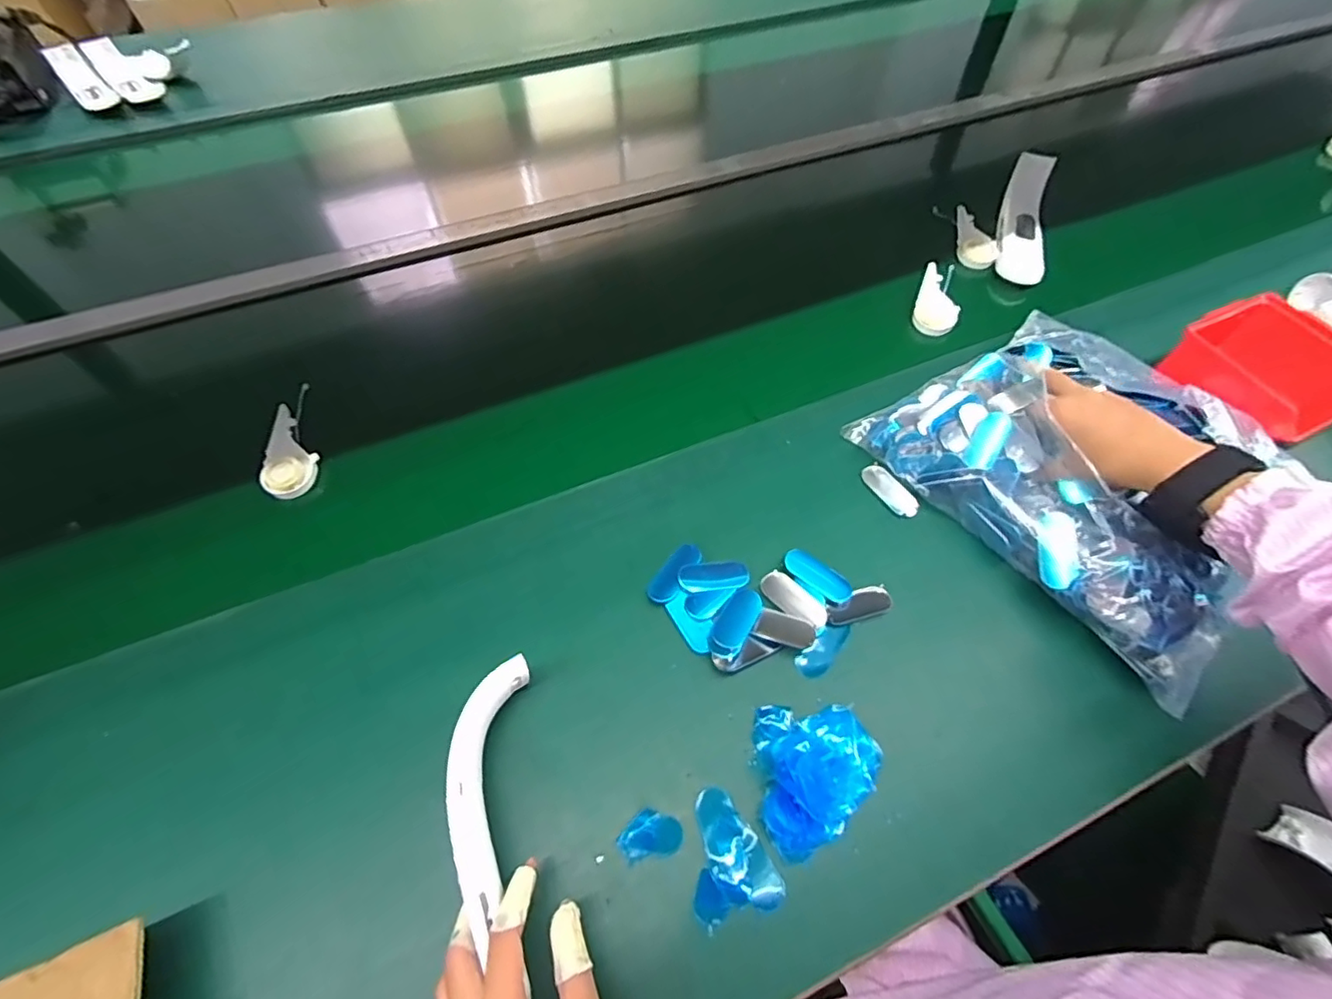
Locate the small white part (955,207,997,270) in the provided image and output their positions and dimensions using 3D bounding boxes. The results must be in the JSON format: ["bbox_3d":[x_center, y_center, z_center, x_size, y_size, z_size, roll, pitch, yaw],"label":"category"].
[{"bbox_3d":[0.380,-0.328,0.723,0.039,0.019,0.095,-6,64,-2],"label":"small white part"}]

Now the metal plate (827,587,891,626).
[{"bbox_3d":[0.156,0.086,0.465,0.055,0.004,0.023,-16,66,-12],"label":"metal plate"}]

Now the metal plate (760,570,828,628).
[{"bbox_3d":[0.103,0.081,0.467,0.058,0.005,0.025,39,66,22],"label":"metal plate"}]

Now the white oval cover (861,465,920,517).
[{"bbox_3d":[0.203,-0.008,0.524,0.025,0.004,0.061,-32,57,-6],"label":"white oval cover"}]

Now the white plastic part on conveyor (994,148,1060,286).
[{"bbox_3d":[0.444,-0.338,0.718,0.054,0.038,0.194,12,72,12],"label":"white plastic part on conveyor"}]

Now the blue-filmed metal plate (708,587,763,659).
[{"bbox_3d":[0.055,0.094,0.450,0.026,0.005,0.062,28,63,17],"label":"blue-filmed metal plate"}]

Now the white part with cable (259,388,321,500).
[{"bbox_3d":[-0.358,-0.061,0.555,0.042,0.027,0.132,-12,66,-6],"label":"white part with cable"}]

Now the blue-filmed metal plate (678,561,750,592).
[{"bbox_3d":[0.039,0.062,0.471,0.058,0.004,0.024,-5,67,-10],"label":"blue-filmed metal plate"}]

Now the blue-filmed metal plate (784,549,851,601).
[{"bbox_3d":[0.125,0.062,0.476,0.058,0.009,0.024,32,64,19],"label":"blue-filmed metal plate"}]

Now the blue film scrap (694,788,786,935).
[{"bbox_3d":[0.039,0.228,0.375,0.054,0.017,0.070,-17,59,-9],"label":"blue film scrap"}]

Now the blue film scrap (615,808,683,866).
[{"bbox_3d":[-0.011,0.221,0.383,0.041,0.004,0.028,-12,59,-6],"label":"blue film scrap"}]

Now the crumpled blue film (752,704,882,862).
[{"bbox_3d":[0.105,0.185,0.389,0.084,0.041,0.095,-1,58,0],"label":"crumpled blue film"}]

